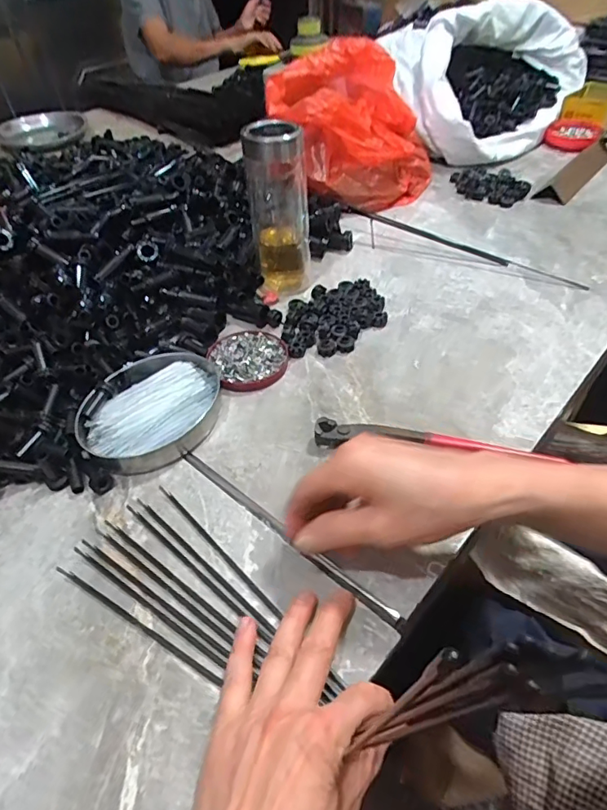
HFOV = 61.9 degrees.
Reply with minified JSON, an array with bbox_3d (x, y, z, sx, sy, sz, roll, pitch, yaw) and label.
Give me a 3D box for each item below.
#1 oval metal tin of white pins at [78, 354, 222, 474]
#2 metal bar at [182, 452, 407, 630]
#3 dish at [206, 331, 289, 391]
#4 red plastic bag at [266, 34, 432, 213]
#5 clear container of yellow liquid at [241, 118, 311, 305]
[{"bbox_3d":[-0.137,0.000,0.469,0.104,0.027,0.137,15,48,17],"label":"oval metal tin of white pins"},{"bbox_3d":[-0.019,0.094,0.386,0.222,0.006,0.010,32,54,29],"label":"metal bar"},{"bbox_3d":[-0.054,-0.046,0.521,0.074,0.012,0.080,-1,45,1],"label":"dish"},{"bbox_3d":[0.067,-0.427,0.779,0.249,0.160,0.240,-25,50,-21],"label":"red plastic bag"},{"bbox_3d":[-0.027,-0.216,0.562,0.064,0.168,0.071,-2,45,0],"label":"clear container of yellow liquid"}]

